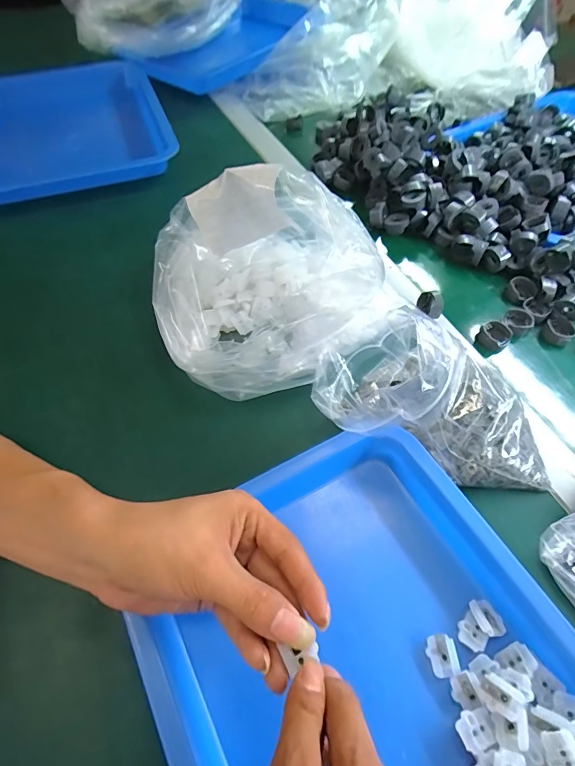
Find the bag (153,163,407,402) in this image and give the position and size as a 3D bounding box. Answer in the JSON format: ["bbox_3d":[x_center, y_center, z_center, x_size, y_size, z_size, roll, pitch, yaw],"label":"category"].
[{"bbox_3d":[-0.015,-0.092,0.357,0.198,0.118,0.160,-14,58,-9],"label":"bag"}]

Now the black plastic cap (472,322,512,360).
[{"bbox_3d":[0.202,-0.043,0.407,0.028,0.025,0.026,0,57,0],"label":"black plastic cap"}]

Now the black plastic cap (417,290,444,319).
[{"bbox_3d":[0.137,-0.076,0.397,0.021,0.015,0.024,-3,57,-2],"label":"black plastic cap"}]

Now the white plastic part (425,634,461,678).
[{"bbox_3d":[0.095,0.166,0.253,0.017,0.007,0.021,-9,57,-5],"label":"white plastic part"}]

